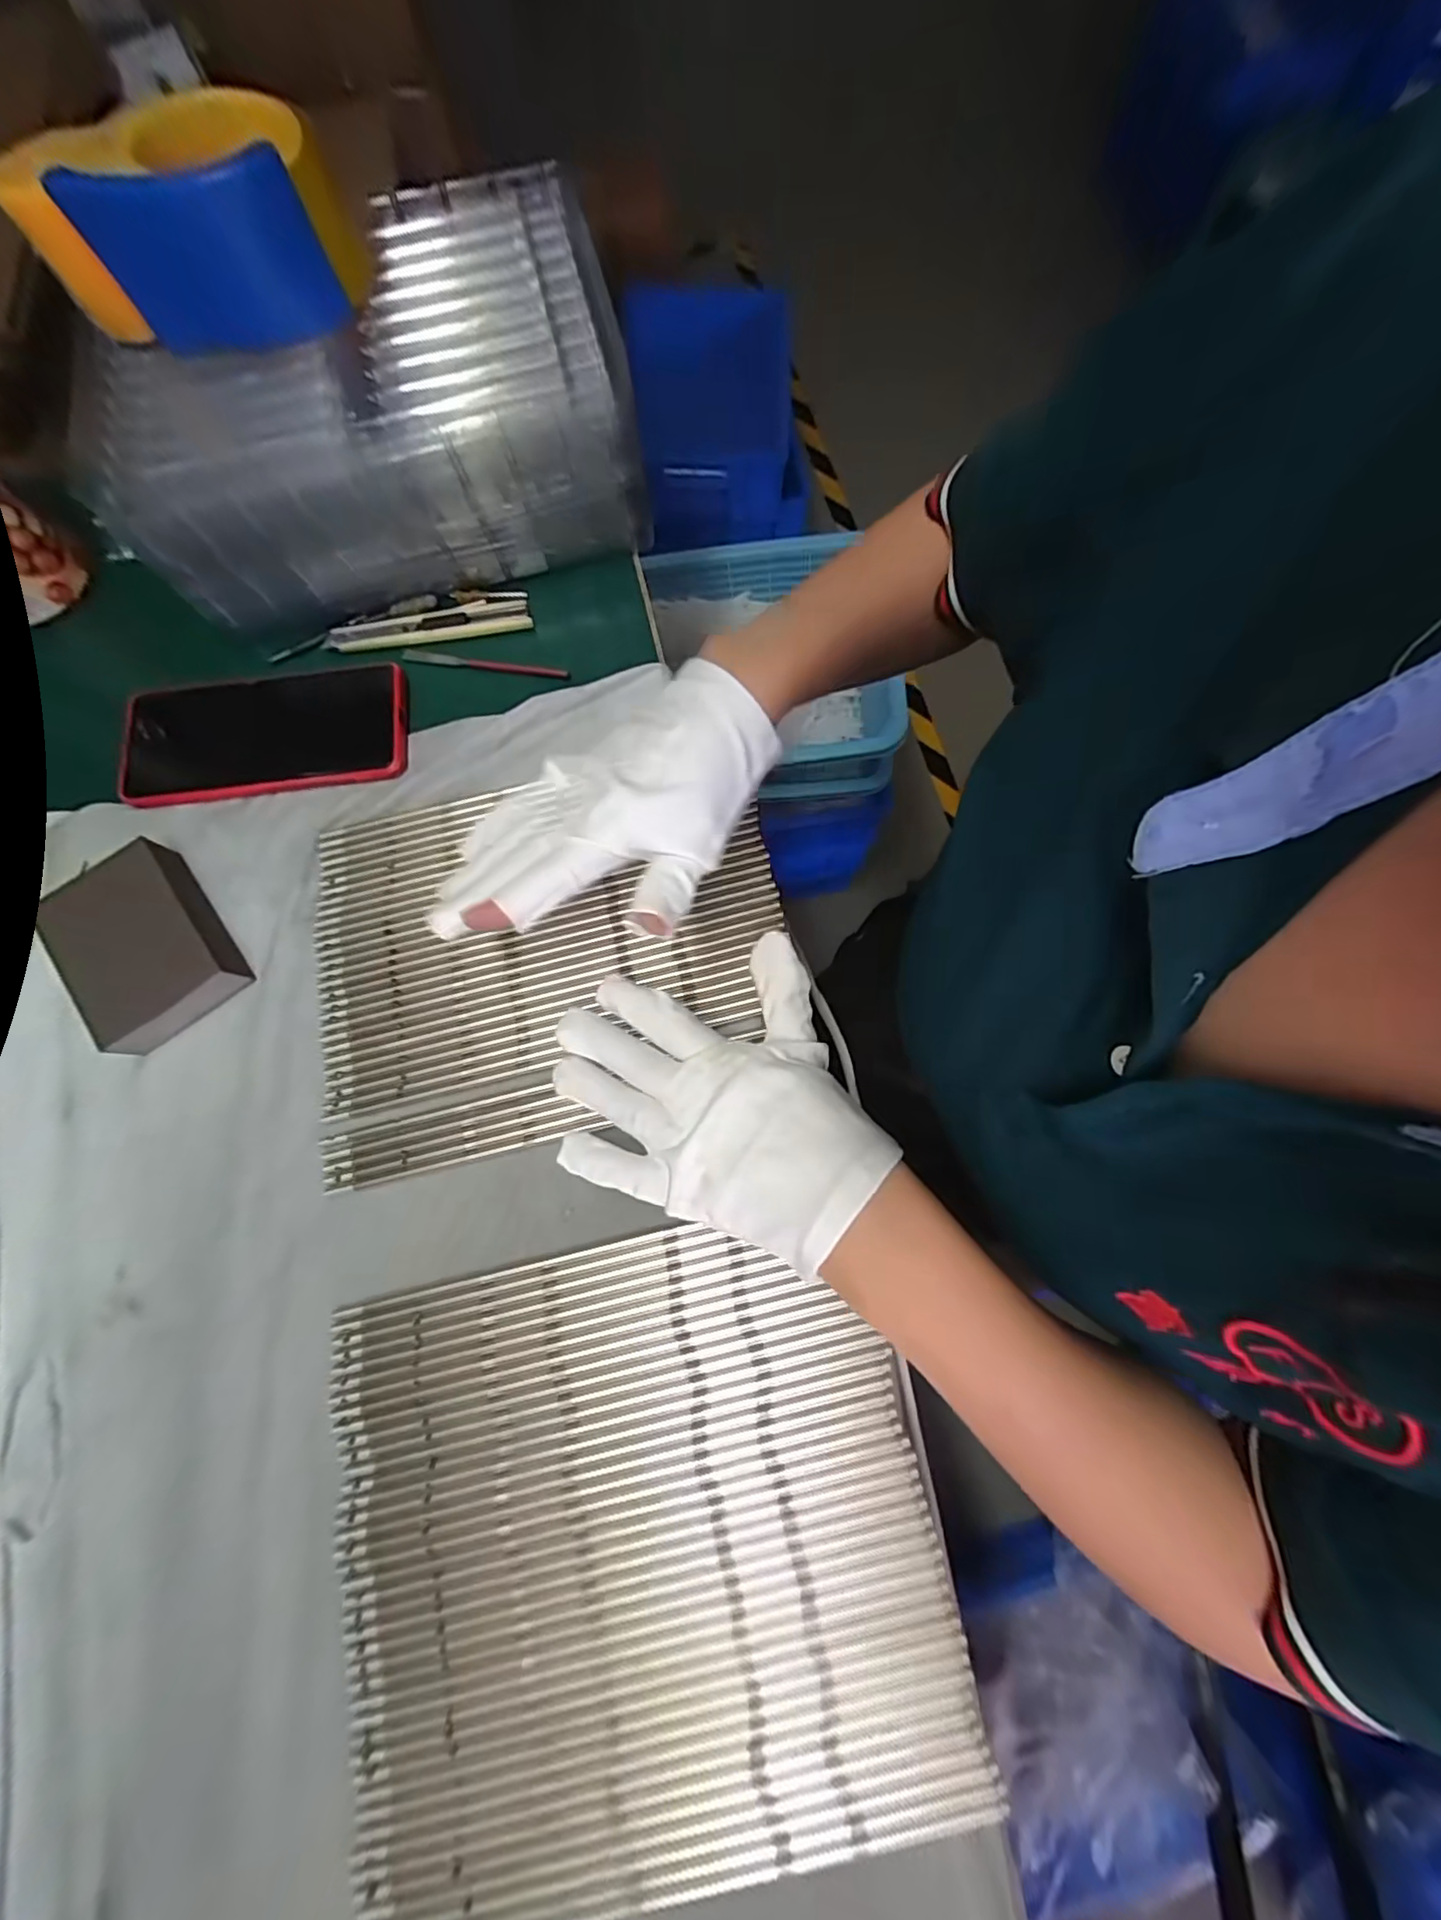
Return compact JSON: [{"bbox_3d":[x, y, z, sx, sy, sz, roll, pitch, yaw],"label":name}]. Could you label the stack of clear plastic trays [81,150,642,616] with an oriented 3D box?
[{"bbox_3d":[-0.204,-0.326,0.371,0.284,0.100,0.174,-16,76,-2],"label":"stack of clear plastic trays"}]

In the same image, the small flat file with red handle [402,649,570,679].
[{"bbox_3d":[-0.150,-0.189,0.388,0.108,0.005,0.007,9,76,4],"label":"small flat file with red handle"}]

